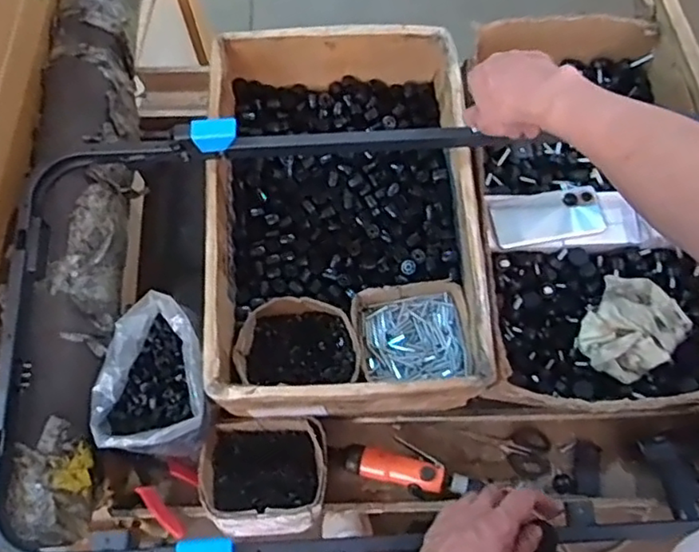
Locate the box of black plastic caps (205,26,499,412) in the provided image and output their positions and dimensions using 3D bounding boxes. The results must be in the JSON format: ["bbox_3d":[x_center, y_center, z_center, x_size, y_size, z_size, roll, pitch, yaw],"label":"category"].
[{"bbox_3d":[-0.010,-0.104,0.898,0.340,0.148,0.562,-3,71,-1],"label":"box of black plastic caps"}]

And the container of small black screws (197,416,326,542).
[{"bbox_3d":[-0.113,0.274,0.864,0.166,0.090,0.149,-5,71,-1],"label":"container of small black screws"}]

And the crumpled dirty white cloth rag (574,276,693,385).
[{"bbox_3d":[0.385,0.067,0.865,0.115,0.054,0.150,35,75,12],"label":"crumpled dirty white cloth rag"}]

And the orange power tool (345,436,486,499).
[{"bbox_3d":[0.084,0.270,0.897,0.175,0.036,0.064,20,72,7],"label":"orange power tool"}]

